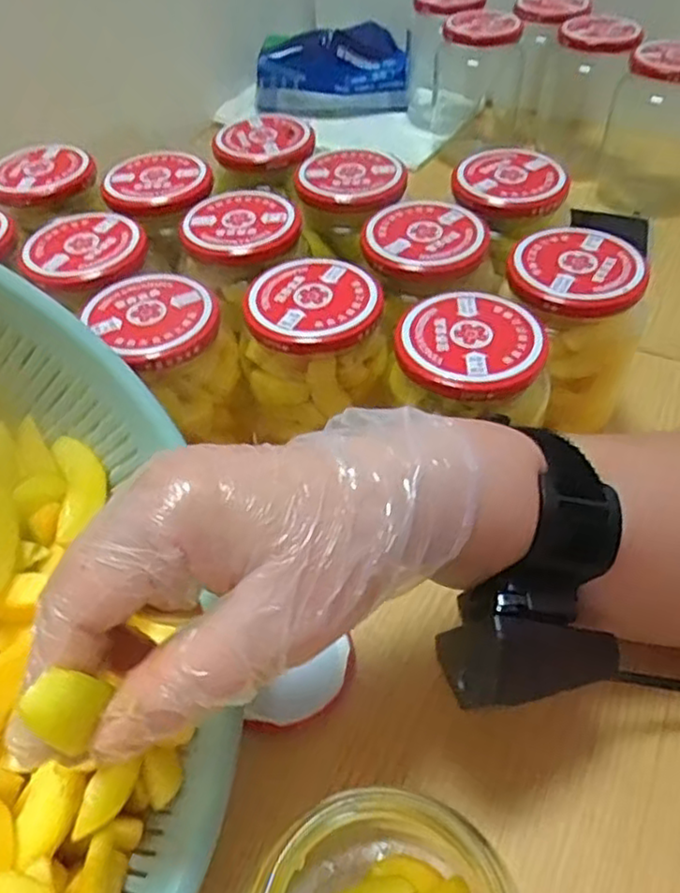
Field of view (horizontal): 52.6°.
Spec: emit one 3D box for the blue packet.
[{"bbox_3d":[-0.007,-0.422,0.772,0.166,0.076,0.075,-3,48,0],"label":"blue packet"}]

